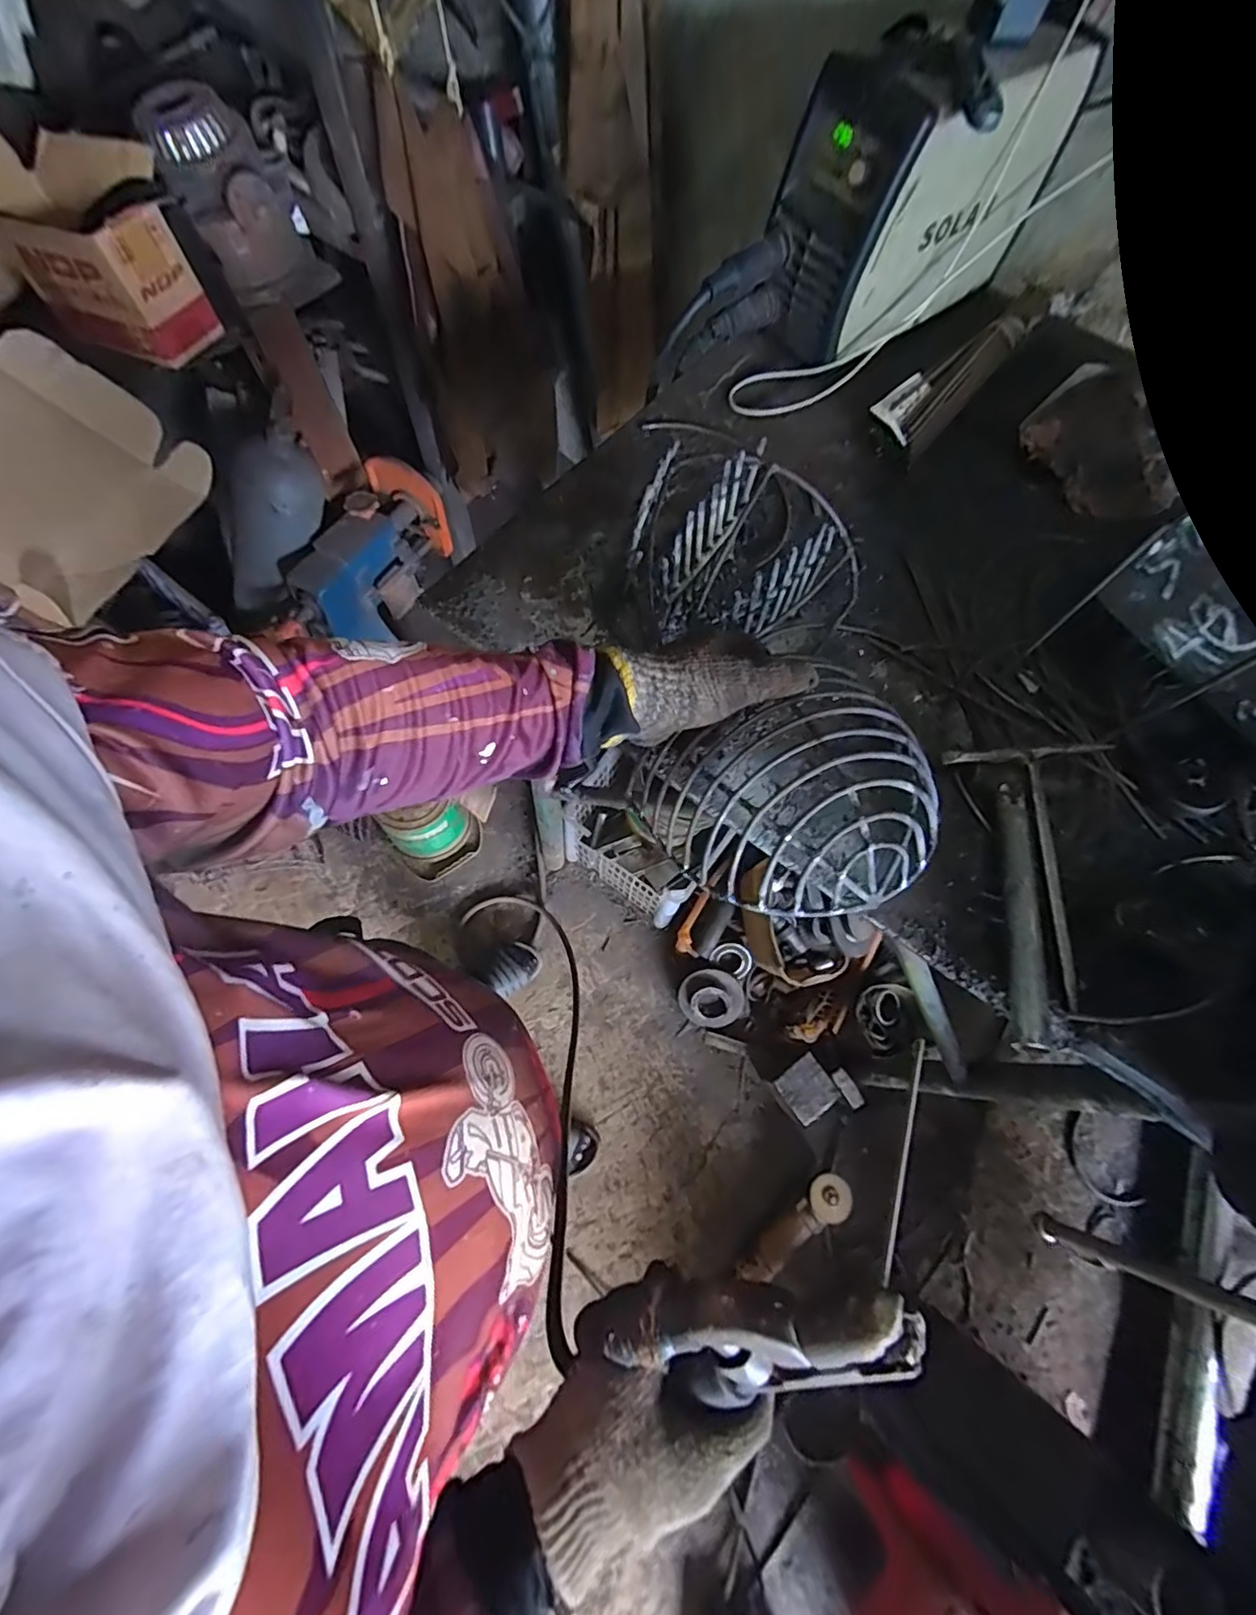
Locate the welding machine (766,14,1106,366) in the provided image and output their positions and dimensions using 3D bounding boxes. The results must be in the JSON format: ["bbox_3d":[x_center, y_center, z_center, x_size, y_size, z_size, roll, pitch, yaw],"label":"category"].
[{"bbox_3d":[0.326,-0.695,0.652,0.176,0.211,0.322,43,73,13],"label":"welding machine"}]

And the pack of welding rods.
[{"bbox_3d":[0.395,-0.503,0.693,0.251,0.025,0.072,-39,76,-16],"label":"pack of welding rods"}]

